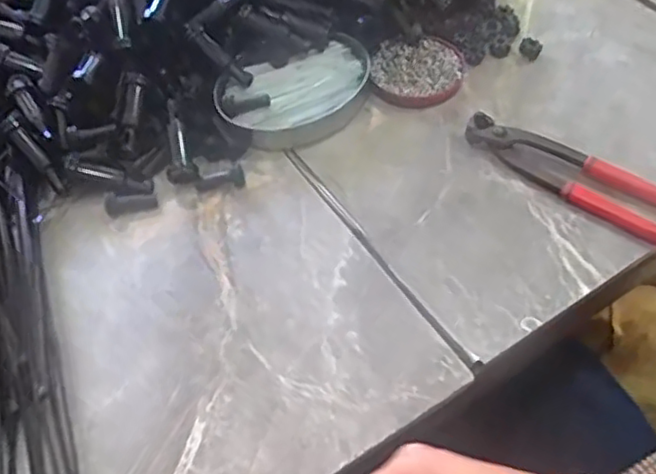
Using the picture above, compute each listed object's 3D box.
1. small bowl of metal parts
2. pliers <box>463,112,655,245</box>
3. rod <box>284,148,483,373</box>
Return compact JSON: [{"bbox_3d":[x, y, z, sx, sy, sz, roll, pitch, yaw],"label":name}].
[{"bbox_3d":[0.077,-0.144,0.566,0.081,0.015,0.072,-10,54,-2],"label":"small bowl of metal parts"},{"bbox_3d":[0.198,-0.042,0.488,0.200,0.022,0.047,32,63,25],"label":"pliers"},{"bbox_3d":[0.031,0.007,0.477,0.009,0.006,0.233,-30,57,-15],"label":"rod"}]

